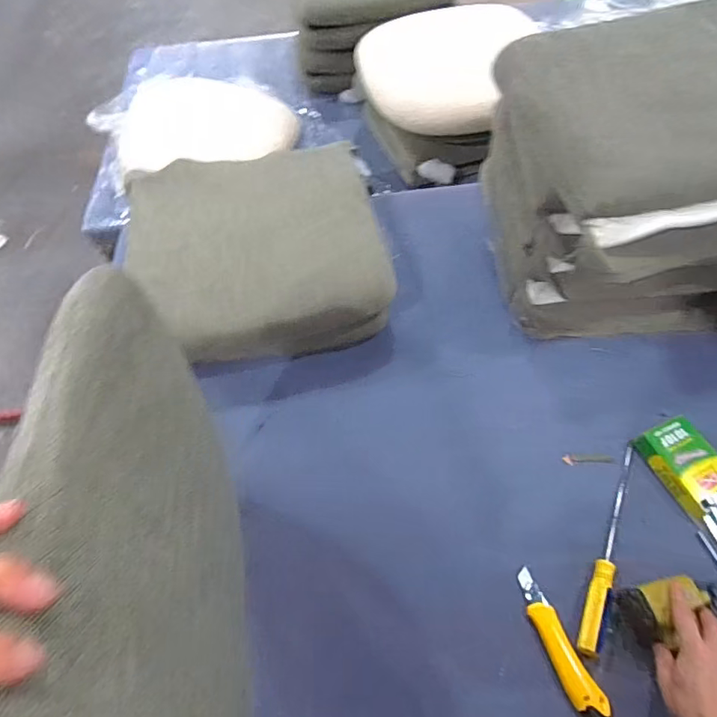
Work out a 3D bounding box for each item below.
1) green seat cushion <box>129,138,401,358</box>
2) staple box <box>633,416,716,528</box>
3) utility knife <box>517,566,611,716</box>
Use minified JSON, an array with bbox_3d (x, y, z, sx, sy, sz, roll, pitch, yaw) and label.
[{"bbox_3d":[-0.180,-0.201,0.899,0.437,0.120,0.434,-16,58,-6],"label":"green seat cushion"},{"bbox_3d":[0.464,0.152,0.695,0.080,0.032,0.130,-20,59,-8],"label":"staple box"},{"bbox_3d":[0.244,0.347,0.600,0.036,0.026,0.175,-18,59,-7],"label":"utility knife"}]

